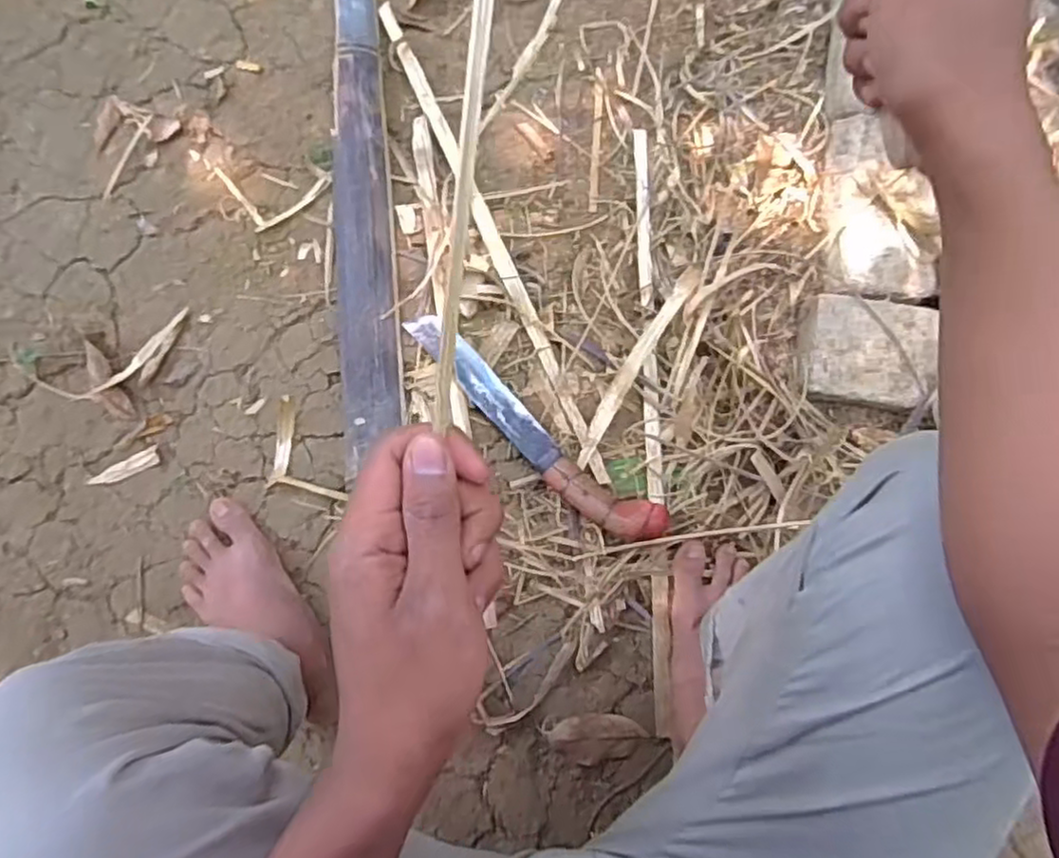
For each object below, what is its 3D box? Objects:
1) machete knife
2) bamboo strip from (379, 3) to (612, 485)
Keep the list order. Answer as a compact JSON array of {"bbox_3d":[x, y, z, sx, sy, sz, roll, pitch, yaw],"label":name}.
[{"bbox_3d":[-0.003,0.000,0.736,0.343,0.028,0.057,41,82,6],"label":"machete knife"},{"bbox_3d":[-0.049,-0.235,0.800,0.024,0.013,0.640,-22,81,-5],"label":"bamboo strip"}]

